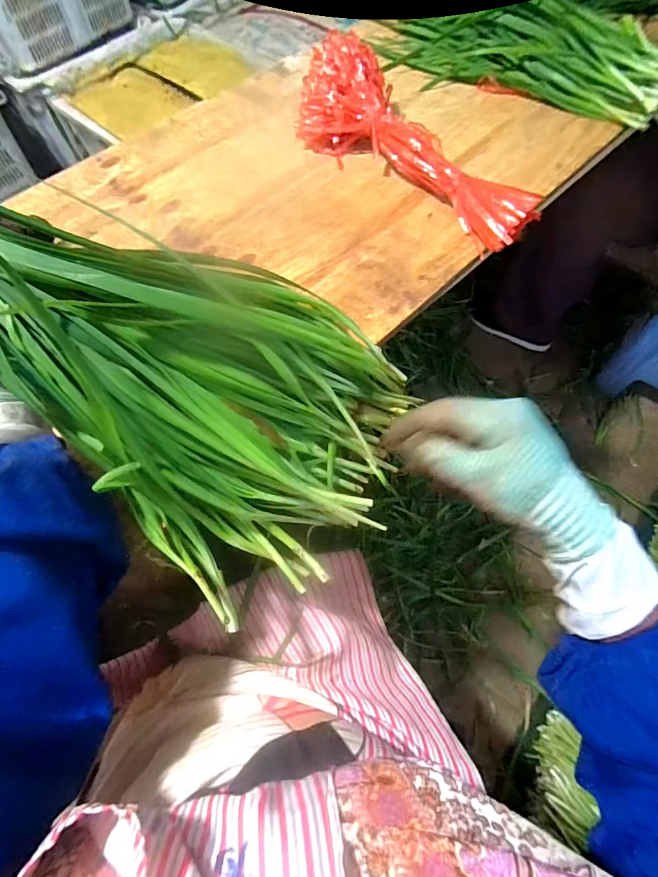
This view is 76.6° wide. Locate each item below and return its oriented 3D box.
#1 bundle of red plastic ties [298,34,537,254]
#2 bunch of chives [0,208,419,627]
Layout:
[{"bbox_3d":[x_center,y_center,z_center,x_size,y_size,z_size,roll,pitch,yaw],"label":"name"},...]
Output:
[{"bbox_3d":[0.096,-0.326,0.455,0.314,0.077,0.099,41,71,18],"label":"bundle of red plastic ties"},{"bbox_3d":[-0.149,-0.062,0.271,0.446,0.094,0.216,31,64,-20],"label":"bunch of chives"}]

